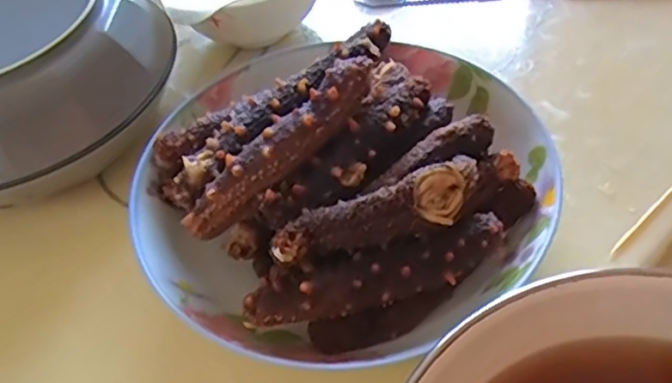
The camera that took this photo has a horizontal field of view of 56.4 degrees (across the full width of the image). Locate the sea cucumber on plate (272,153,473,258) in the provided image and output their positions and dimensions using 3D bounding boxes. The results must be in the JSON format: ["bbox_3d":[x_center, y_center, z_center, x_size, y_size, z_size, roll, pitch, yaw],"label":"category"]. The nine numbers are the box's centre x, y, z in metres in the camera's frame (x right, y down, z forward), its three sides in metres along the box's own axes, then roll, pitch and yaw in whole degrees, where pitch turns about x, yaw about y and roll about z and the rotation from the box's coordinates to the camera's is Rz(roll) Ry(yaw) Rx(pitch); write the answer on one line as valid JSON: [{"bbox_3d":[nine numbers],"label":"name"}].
[{"bbox_3d":[0.020,0.008,0.251,0.093,0.016,0.026,-23,50,-13],"label":"sea cucumber on plate"}]

